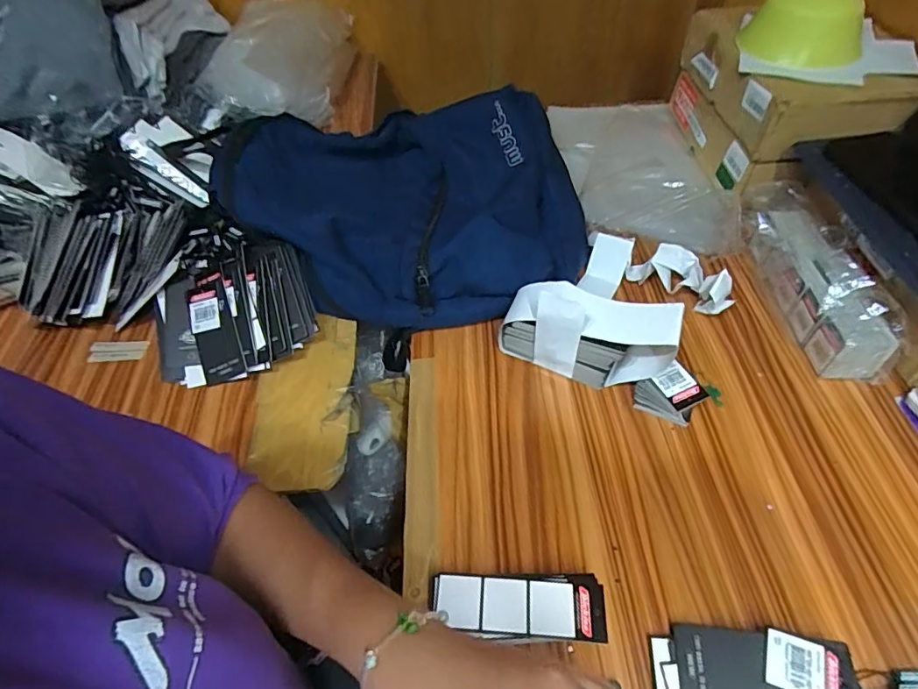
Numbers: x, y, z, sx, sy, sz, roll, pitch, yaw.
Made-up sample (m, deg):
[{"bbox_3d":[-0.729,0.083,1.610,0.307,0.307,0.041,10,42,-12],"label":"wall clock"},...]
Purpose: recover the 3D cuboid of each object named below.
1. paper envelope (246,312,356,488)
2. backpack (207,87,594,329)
[{"bbox_3d":[-0.156,0.051,0.515,0.092,0.013,0.198,-4,51,0],"label":"paper envelope"},{"bbox_3d":[-0.064,-0.173,0.615,0.414,0.116,0.306,9,53,11],"label":"backpack"}]

